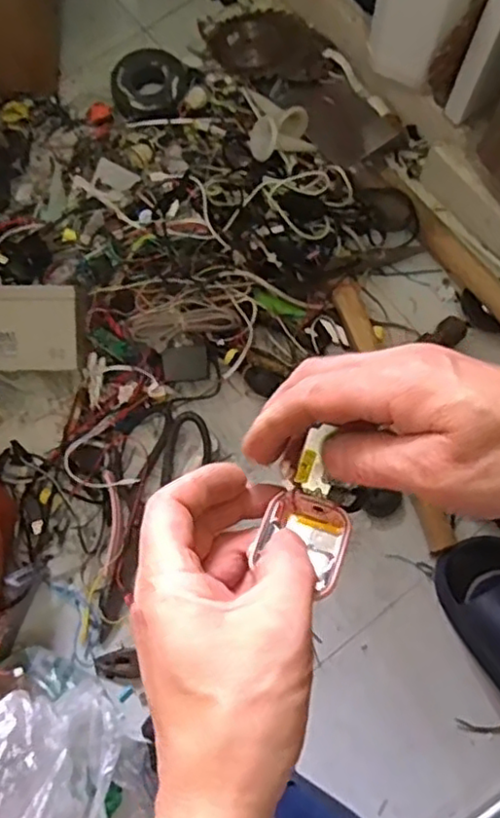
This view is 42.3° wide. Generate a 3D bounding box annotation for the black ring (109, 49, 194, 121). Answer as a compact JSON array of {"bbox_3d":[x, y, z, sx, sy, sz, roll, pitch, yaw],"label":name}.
[{"bbox_3d":[-0.132,-0.431,0.861,0.103,0.048,0.096,0,76,1],"label":"black ring"}]

